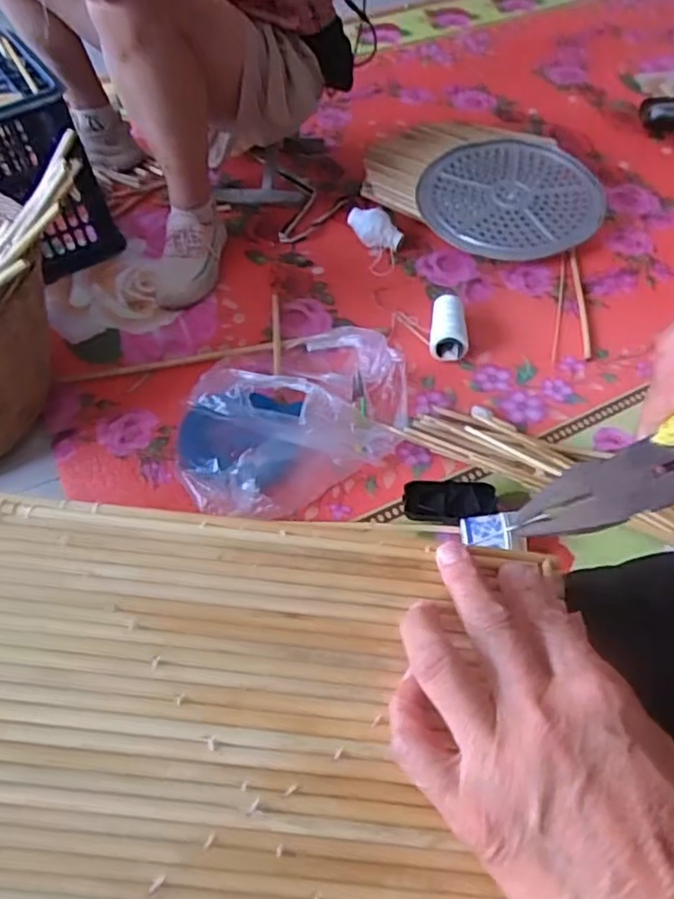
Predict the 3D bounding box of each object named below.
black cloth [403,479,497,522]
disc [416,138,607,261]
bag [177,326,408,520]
[{"bbox_3d":[0.134,0.061,0.774,0.107,0.014,0.055,-1,50,5],"label":"black cloth"},{"bbox_3d":[0.320,-0.463,1.170,0.337,0.021,0.304,-33,61,-22],"label":"disc"},{"bbox_3d":[-0.053,-0.066,0.828,0.265,0.114,0.327,7,51,11],"label":"bag"}]

